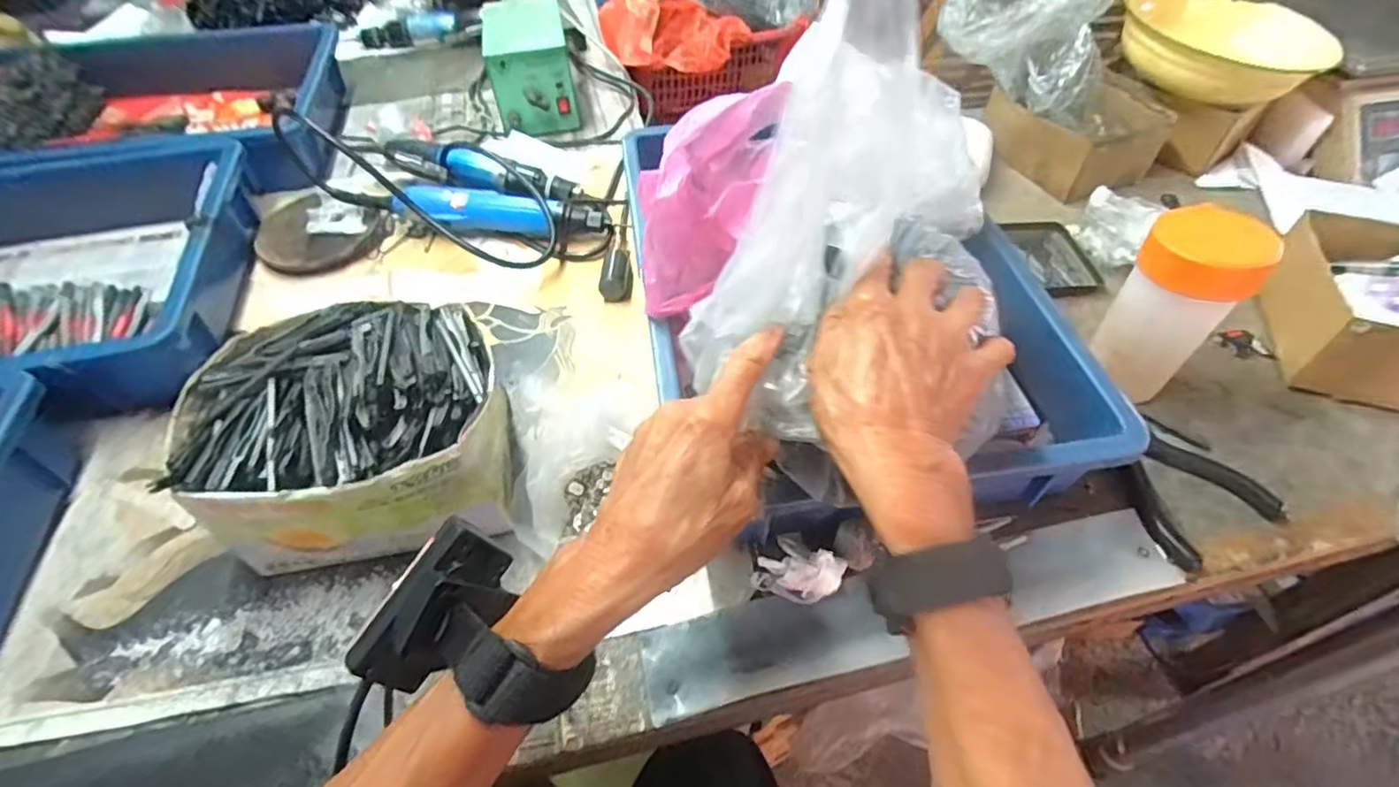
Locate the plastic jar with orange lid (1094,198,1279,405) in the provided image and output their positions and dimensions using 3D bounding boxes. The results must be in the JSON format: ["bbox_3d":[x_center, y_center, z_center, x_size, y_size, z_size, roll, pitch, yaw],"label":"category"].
[{"bbox_3d":[0.333,-0.064,0.447,0.061,0.129,0.067,-37,59,-26],"label":"plastic jar with orange lid"}]

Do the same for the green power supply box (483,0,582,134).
[{"bbox_3d":[-0.199,-0.384,0.742,0.094,0.097,0.115,-10,51,-7],"label":"green power supply box"}]

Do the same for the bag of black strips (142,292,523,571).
[{"bbox_3d":[-0.215,0.027,0.410,0.174,0.110,0.155,-18,52,-13],"label":"bag of black strips"}]

